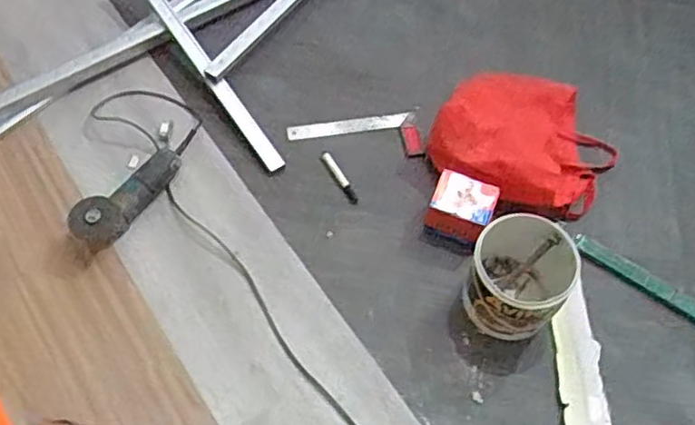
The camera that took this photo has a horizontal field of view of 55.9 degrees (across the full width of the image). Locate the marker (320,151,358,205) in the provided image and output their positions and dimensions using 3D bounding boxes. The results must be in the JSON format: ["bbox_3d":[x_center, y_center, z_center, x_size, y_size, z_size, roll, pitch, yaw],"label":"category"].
[{"bbox_3d":[-0.014,-0.077,1.445,0.024,0.022,0.146,-27,65,-16],"label":"marker"}]

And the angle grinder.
[{"bbox_3d":[-0.460,-0.041,1.373,0.104,0.078,0.272,30,63,14],"label":"angle grinder"}]

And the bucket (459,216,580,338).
[{"bbox_3d":[0.313,0.127,1.234,0.180,0.191,0.179,1,60,-2],"label":"bucket"}]

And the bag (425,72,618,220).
[{"bbox_3d":[0.391,-0.183,1.408,0.378,0.243,0.355,33,64,15],"label":"bag"}]

